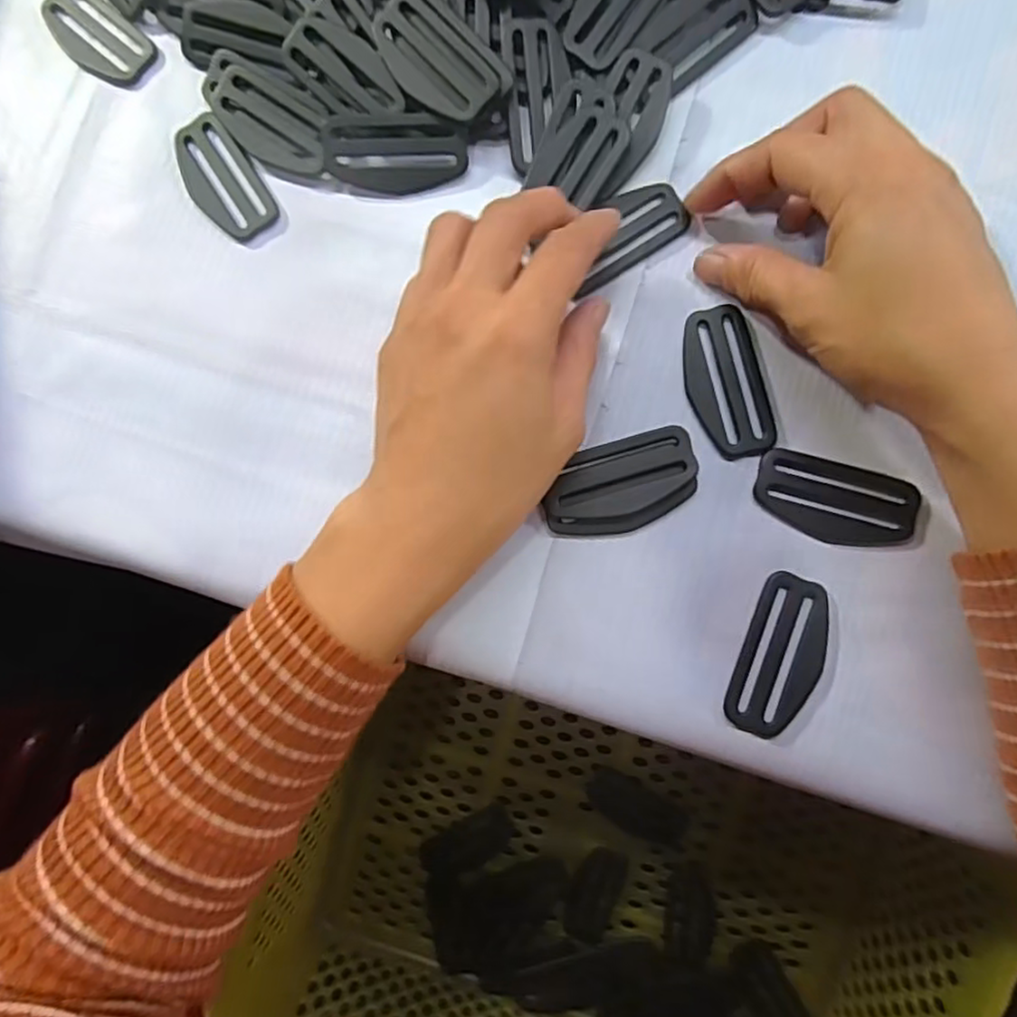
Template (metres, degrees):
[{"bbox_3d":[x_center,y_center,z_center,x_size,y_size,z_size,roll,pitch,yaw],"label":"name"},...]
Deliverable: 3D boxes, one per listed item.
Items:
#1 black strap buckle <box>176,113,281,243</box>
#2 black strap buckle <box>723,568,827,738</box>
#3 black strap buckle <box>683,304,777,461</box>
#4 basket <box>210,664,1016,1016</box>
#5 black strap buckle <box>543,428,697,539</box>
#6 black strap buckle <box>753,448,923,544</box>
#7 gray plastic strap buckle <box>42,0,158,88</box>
[{"bbox_3d":[-0.124,-0.143,0.286,0.028,0.004,0.058,-35,84,2],"label":"black strap buckle"},{"bbox_3d":[0.103,0.056,0.248,0.031,0.004,0.060,20,88,6],"label":"black strap buckle"},{"bbox_3d":[0.085,-0.049,0.258,0.029,0.004,0.060,-12,85,4],"label":"black strap buckle"},{"bbox_3d":[0.046,0.231,0.364,0.337,0.092,0.225,15,86,6],"label":"basket"},{"bbox_3d":[0.043,-0.009,0.257,0.059,0.007,0.034,-16,85,4],"label":"black strap buckle"},{"bbox_3d":[0.125,-0.003,0.253,0.060,0.004,0.030,18,88,6],"label":"black strap buckle"},{"bbox_3d":[-0.187,-0.214,0.299,0.065,0.004,0.029,42,90,7],"label":"gray plastic strap buckle"}]

